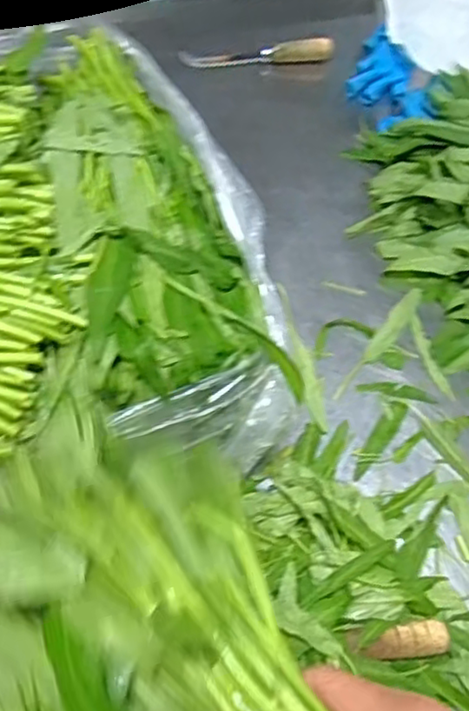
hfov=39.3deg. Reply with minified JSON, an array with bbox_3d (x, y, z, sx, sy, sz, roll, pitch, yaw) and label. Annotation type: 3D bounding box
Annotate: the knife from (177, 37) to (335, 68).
[{"bbox_3d":[0.032,-0.413,0.895,0.207,0.031,0.029,-3,59,-6],"label":"knife"}]

